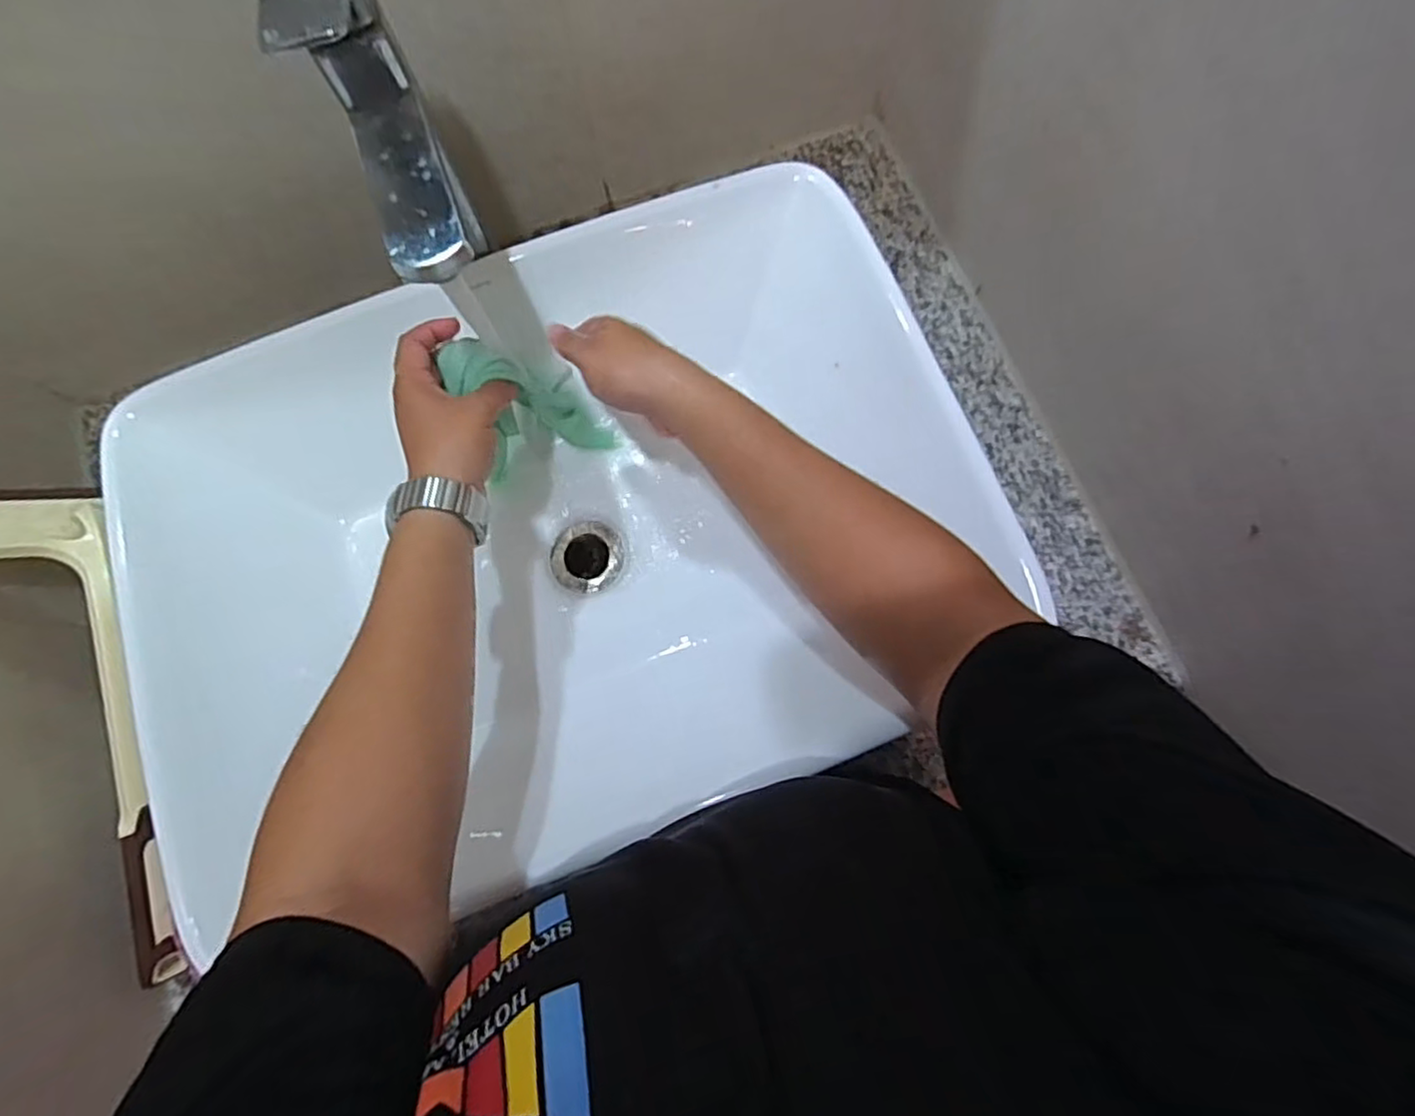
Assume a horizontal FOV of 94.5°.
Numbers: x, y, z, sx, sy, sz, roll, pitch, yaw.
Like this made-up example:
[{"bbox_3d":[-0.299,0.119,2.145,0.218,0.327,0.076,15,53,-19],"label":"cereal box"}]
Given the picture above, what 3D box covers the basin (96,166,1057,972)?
[{"bbox_3d":[-0.110,-0.022,0.503,0.573,0.139,0.443,-18,78,-2],"label":"basin"}]

